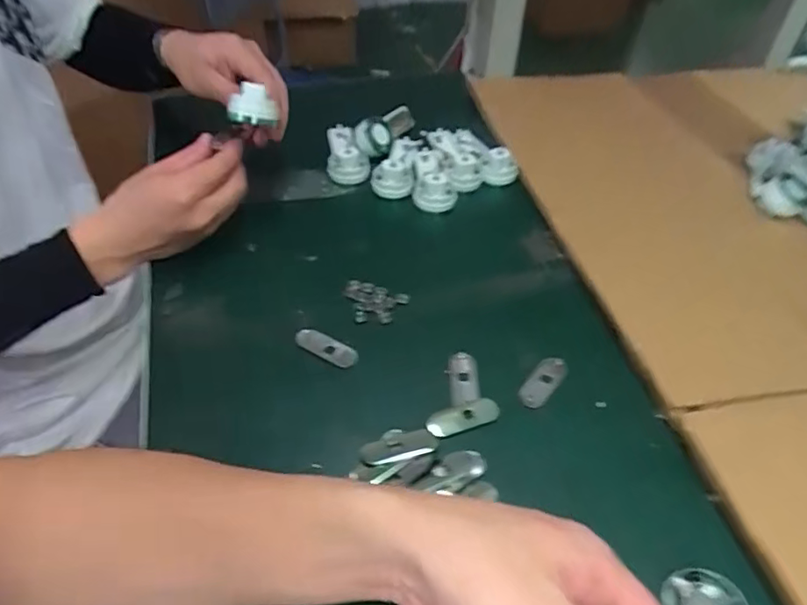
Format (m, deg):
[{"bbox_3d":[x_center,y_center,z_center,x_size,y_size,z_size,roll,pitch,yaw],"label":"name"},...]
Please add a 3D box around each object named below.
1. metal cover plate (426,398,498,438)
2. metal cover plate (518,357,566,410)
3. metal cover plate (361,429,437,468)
[{"bbox_3d":[0.041,0.079,0.388,0.053,0.005,0.019,-12,47,-12],"label":"metal cover plate"},{"bbox_3d":[0.103,0.058,0.413,0.019,0.004,0.050,29,52,25],"label":"metal cover plate"},{"bbox_3d":[-0.002,0.095,0.367,0.050,0.010,0.018,-8,46,-8],"label":"metal cover plate"}]

